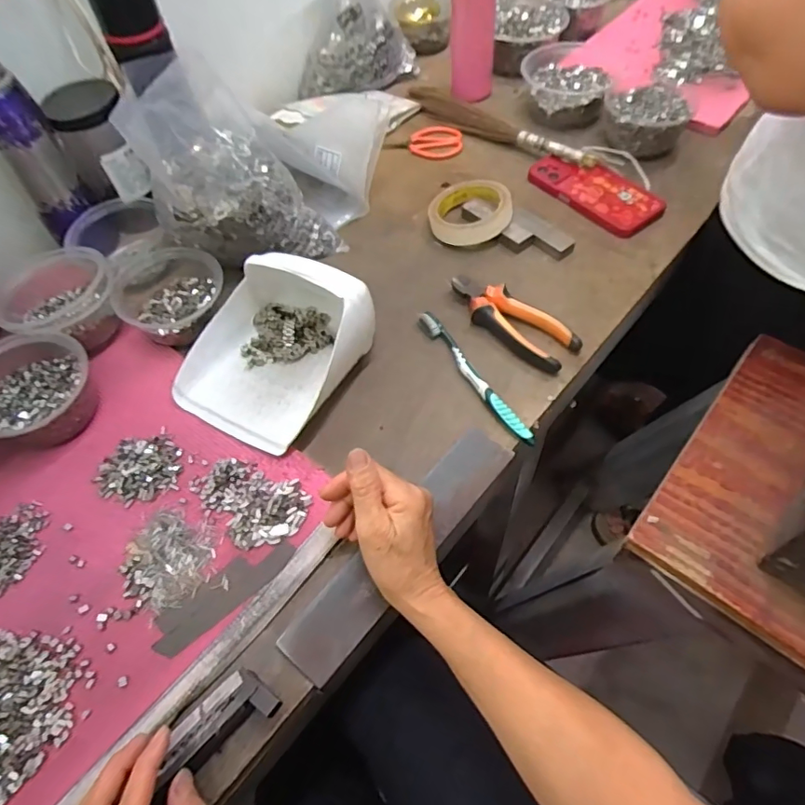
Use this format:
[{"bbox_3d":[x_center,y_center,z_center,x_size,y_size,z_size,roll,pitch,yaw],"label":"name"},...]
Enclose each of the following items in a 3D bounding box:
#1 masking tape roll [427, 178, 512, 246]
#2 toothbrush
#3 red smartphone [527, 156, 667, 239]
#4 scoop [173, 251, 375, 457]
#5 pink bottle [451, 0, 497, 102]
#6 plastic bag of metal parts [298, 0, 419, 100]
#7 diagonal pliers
[{"bbox_3d":[0.083,-0.232,0.651,0.096,0.035,0.096,-2,56,4],"label":"masking tape roll"},{"bbox_3d":[0.070,-0.027,0.535,0.018,0.014,0.180,-28,58,-13],"label":"toothbrush"},{"bbox_3d":[0.236,-0.264,0.675,0.088,0.010,0.167,-37,61,-18],"label":"red smartphone"},{"bbox_3d":[-0.126,-0.059,0.523,0.152,0.075,0.177,22,61,19],"label":"scoop"},{"bbox_3d":[0.095,-0.528,0.729,0.060,0.202,0.051,8,58,10],"label":"pink bottle"},{"bbox_3d":[-0.071,-0.564,0.780,0.178,0.185,0.093,-37,61,-18],"label":"plastic bag of metal parts"},{"bbox_3d":[0.111,-0.086,0.568,0.149,0.030,0.053,35,66,25],"label":"diagonal pliers"}]

